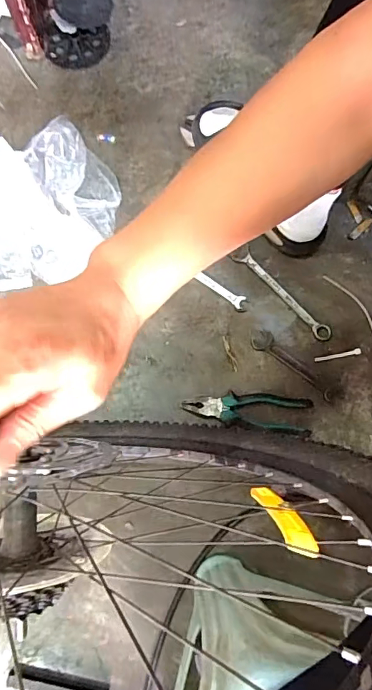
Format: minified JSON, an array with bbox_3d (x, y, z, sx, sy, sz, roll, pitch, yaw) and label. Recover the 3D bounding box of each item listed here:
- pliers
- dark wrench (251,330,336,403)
[{"bbox_3d":[0.094,0.097,0.708,0.191,0.021,0.054,9,78,0],"label":"pliers"},{"bbox_3d":[0.167,0.033,0.725,0.160,0.013,0.030,40,80,6],"label":"dark wrench"}]

